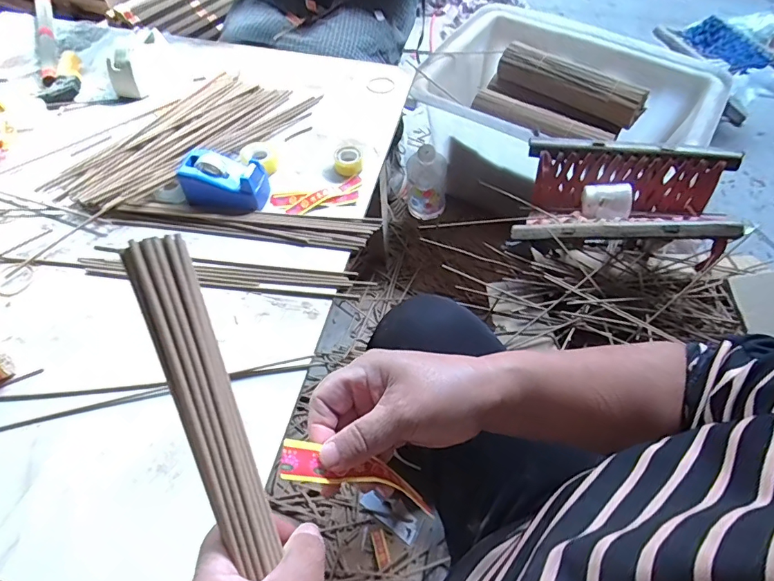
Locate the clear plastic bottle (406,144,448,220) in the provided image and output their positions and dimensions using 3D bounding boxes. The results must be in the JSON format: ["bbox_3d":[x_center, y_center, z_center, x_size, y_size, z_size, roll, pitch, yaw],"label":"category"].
[{"bbox_3d":[0.095,-0.262,1.095,0.099,0.187,0.072,6,57,4],"label":"clear plastic bottle"}]

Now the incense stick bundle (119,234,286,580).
[{"bbox_3d":[-0.066,0.124,0.225,0.026,0.019,0.312,-19,91,-13],"label":"incense stick bundle"}]

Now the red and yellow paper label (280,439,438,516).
[{"bbox_3d":[-0.015,0.106,0.260,0.094,0.007,0.021,21,55,-16],"label":"red and yellow paper label"}]

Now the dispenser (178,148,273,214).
[{"bbox_3d":[-0.204,-0.137,0.571,0.104,0.049,0.058,8,57,4],"label":"dispenser"}]

